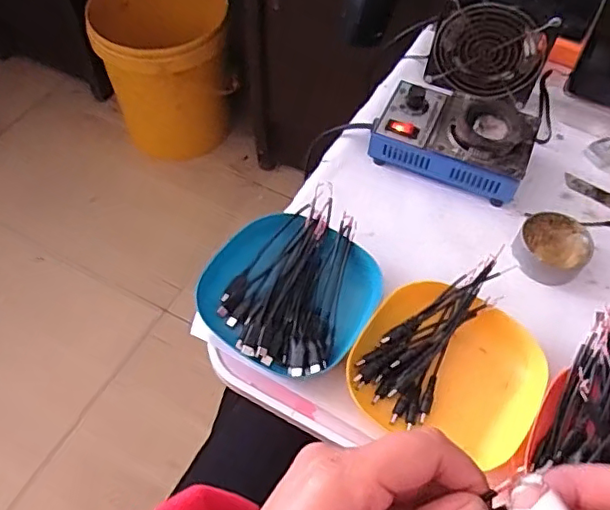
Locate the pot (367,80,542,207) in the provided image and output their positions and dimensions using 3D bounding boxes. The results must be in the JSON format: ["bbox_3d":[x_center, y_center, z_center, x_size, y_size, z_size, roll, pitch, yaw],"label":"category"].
[{"bbox_3d":[0.151,-0.120,0.589,0.150,0.062,0.095,22,59,13],"label":"pot"}]

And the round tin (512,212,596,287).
[{"bbox_3d":[0.230,-0.008,0.538,0.062,0.027,0.067,1,57,-1],"label":"round tin"}]

